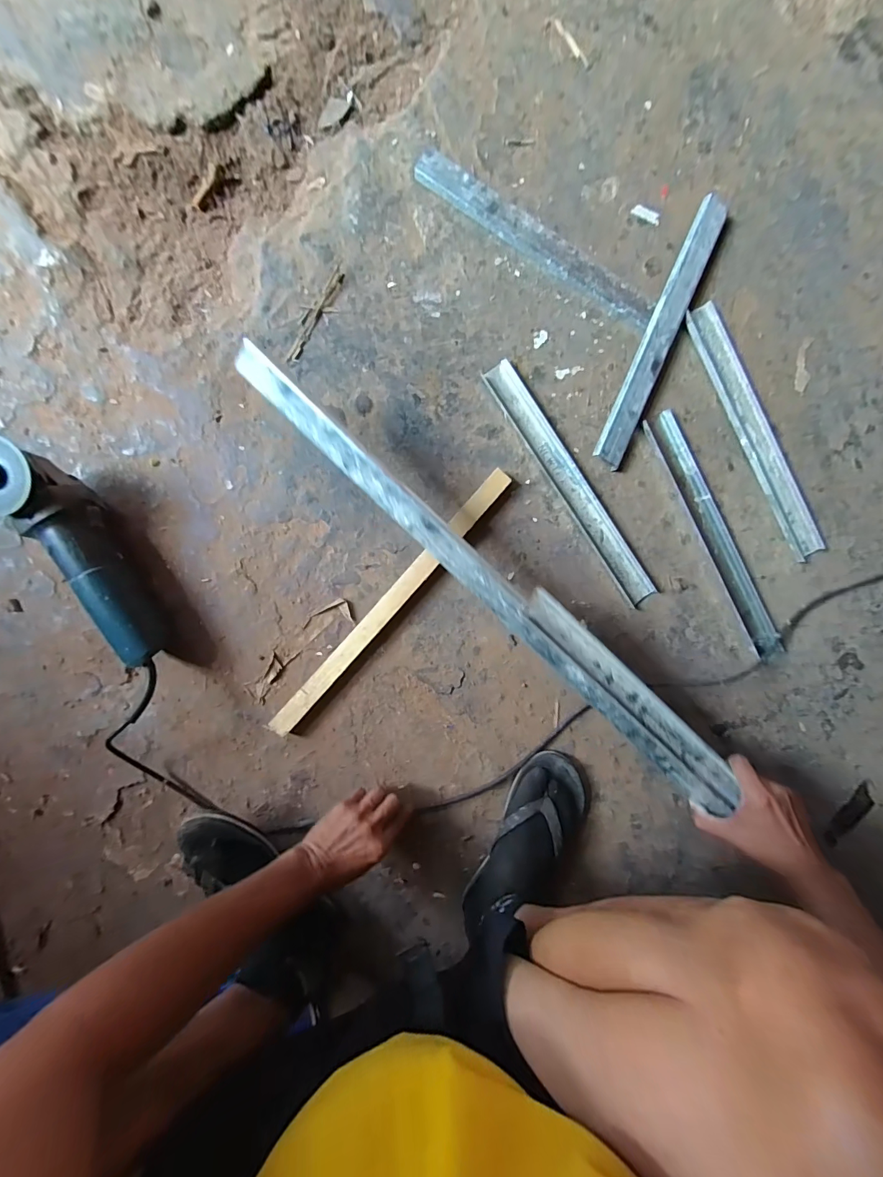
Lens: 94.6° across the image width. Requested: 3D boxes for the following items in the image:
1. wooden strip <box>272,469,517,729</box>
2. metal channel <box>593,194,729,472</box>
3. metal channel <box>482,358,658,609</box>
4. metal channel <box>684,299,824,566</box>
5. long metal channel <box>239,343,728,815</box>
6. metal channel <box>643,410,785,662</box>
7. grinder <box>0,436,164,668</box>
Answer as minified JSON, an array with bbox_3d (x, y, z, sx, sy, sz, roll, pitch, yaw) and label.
[{"bbox_3d":[-0.064,0.018,0.529,0.030,0.011,0.436,41,89,-14],"label":"wooden strip"},{"bbox_3d":[0.291,-0.331,0.539,0.047,0.022,0.357,24,90,-3],"label":"metal channel"},{"bbox_3d":[0.175,-0.138,0.546,0.045,0.010,0.363,-34,92,-1],"label":"metal channel"},{"bbox_3d":[0.433,-0.213,0.559,0.045,0.009,0.367,-27,92,-1],"label":"metal channel"},{"bbox_3d":[0.063,0.004,0.458,0.730,0.027,0.036,43,89,-5],"label":"long metal channel"},{"bbox_3d":[0.375,-0.070,0.558,0.042,0.011,0.361,-27,92,-1],"label":"metal channel"},{"bbox_3d":[-0.431,-0.048,0.480,0.082,0.078,0.260,-27,104,-1],"label":"grinder"}]

